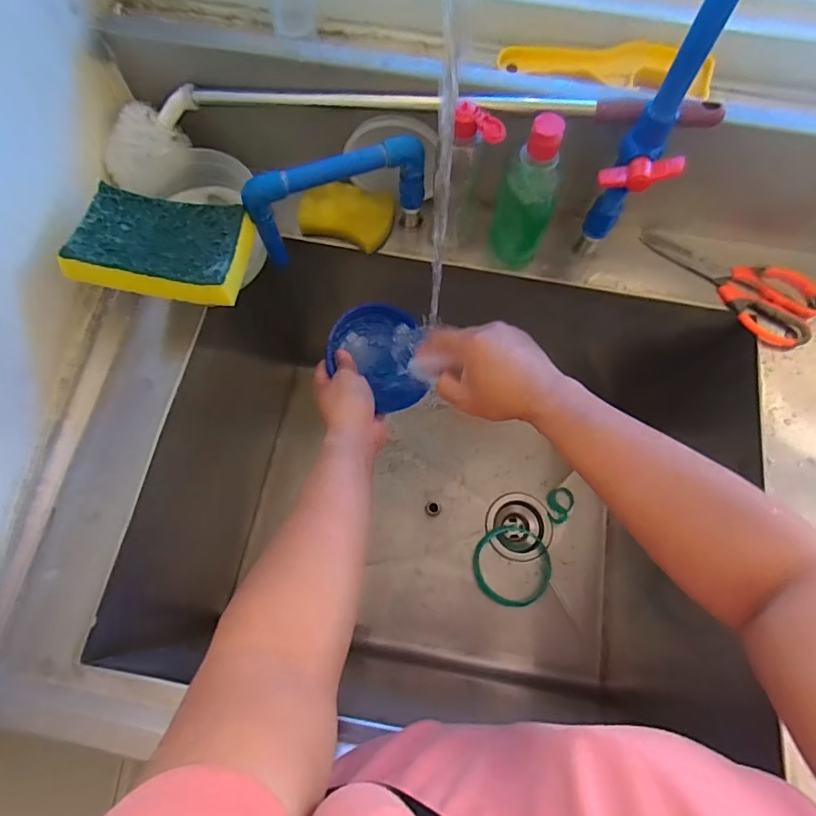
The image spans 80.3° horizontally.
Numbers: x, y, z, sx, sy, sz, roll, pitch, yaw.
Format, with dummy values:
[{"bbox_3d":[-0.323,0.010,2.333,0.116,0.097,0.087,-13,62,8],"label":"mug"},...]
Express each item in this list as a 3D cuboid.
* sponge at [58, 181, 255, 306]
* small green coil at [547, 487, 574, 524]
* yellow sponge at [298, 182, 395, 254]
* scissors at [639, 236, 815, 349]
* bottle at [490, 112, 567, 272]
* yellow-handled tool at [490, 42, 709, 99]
[{"bbox_3d":[-0.224,-0.149,0.441,0.141,0.032,0.099,6,72,0],"label":"sponge"},{"bbox_3d":[0.268,0.172,0.849,0.043,0.004,0.062,1,87,13],"label":"small green coil"},{"bbox_3d":[-0.068,-0.218,0.540,0.103,0.024,0.064,16,72,4],"label":"yellow sponge"},{"bbox_3d":[0.360,-0.142,0.540,0.197,0.014,0.086,31,74,8],"label":"scissors"},{"bbox_3d":[0.120,-0.208,0.486,0.056,0.170,0.049,14,72,3],"label":"bottle"},{"bbox_3d":[0.182,-0.319,0.445,0.189,0.037,0.027,13,72,3],"label":"yellow-handled tool"}]

